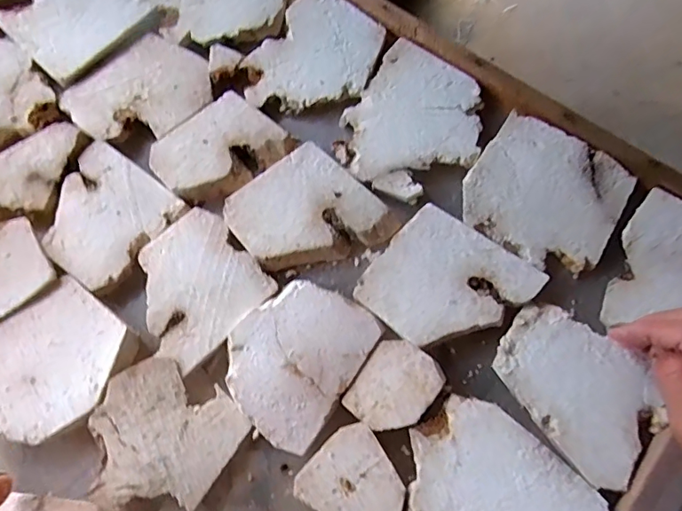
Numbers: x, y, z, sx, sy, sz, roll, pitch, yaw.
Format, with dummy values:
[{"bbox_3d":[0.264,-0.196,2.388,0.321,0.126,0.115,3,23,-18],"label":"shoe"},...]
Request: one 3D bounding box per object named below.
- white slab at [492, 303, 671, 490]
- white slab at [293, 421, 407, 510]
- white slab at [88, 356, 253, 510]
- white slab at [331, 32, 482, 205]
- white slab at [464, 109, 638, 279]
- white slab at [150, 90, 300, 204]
[{"bbox_3d":[0.154,0.084,0.327,0.074,0.015,0.108,-34,72,-14],"label":"white slab"},{"bbox_3d":[0.009,0.140,0.308,0.055,0.004,0.060,-41,74,-16],"label":"white slab"},{"bbox_3d":[-0.116,0.115,0.320,0.089,0.014,0.083,31,70,12],"label":"white slab"},{"bbox_3d":[0.060,-0.109,0.409,0.107,0.018,0.123,33,70,12],"label":"white slab"},{"bbox_3d":[0.155,-0.049,0.378,0.110,0.015,0.102,34,71,13],"label":"white slab"},{"bbox_3d":[-0.100,-0.087,0.416,0.099,0.016,0.079,-41,73,-16],"label":"white slab"}]

